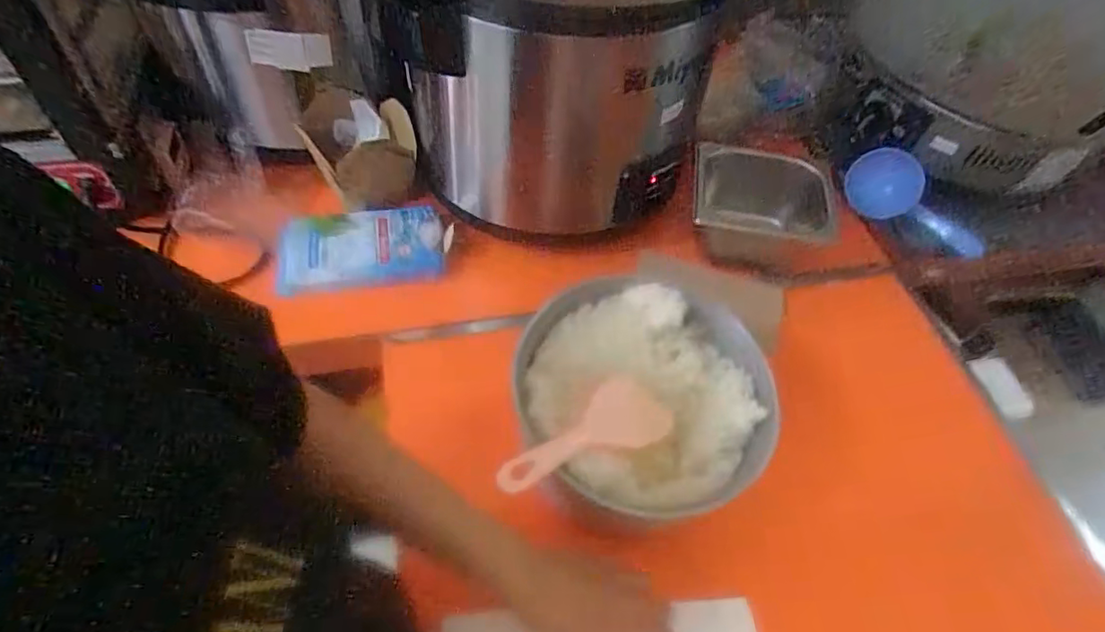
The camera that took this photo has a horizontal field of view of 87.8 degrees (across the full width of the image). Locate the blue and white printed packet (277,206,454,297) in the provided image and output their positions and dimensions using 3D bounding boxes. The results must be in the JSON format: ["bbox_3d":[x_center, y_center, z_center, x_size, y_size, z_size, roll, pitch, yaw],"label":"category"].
[{"bbox_3d":[-0.234,-0.091,0.718,0.203,0.029,0.119,-8,55,-11],"label":"blue and white printed packet"}]

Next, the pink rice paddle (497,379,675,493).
[{"bbox_3d":[0.029,0.101,0.486,0.179,0.028,0.063,-12,52,-45],"label":"pink rice paddle"}]

